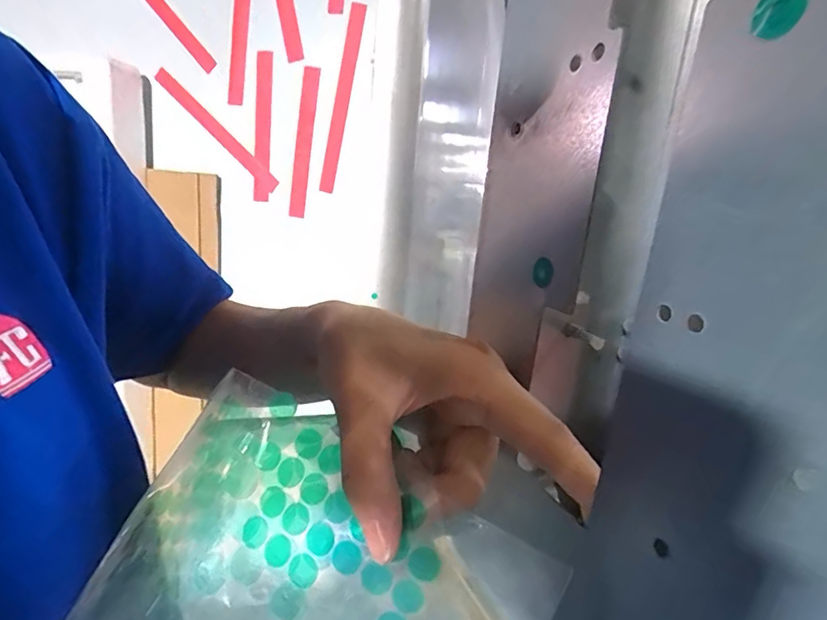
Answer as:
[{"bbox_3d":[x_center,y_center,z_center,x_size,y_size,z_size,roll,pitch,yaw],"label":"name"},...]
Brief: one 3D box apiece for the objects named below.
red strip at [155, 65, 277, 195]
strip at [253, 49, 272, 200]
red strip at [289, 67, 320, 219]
[{"bbox_3d":[-0.370,-0.339,0.919,0.312,0.029,0.006,45,20,1],"label":"red strip"},{"bbox_3d":[-0.279,-0.332,0.897,0.032,0.258,0.006,9,15,10],"label":"strip"},{"bbox_3d":[-0.201,-0.299,0.886,0.033,0.257,0.008,14,16,13],"label":"red strip"}]

